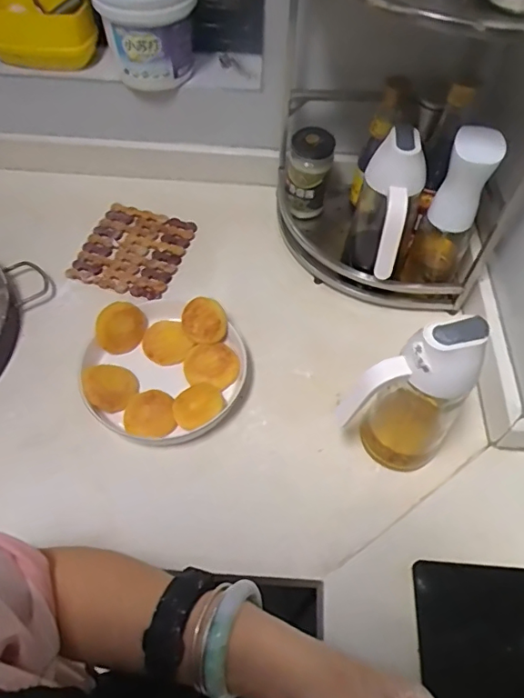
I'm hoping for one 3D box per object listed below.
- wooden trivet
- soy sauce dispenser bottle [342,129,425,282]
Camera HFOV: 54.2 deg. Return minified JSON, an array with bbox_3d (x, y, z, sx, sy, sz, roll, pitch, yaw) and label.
[{"bbox_3d":[-0.180,-0.141,0.726,0.135,0.012,0.147,17,59,6],"label":"wooden trivet"},{"bbox_3d":[0.141,-0.143,0.619,0.073,0.206,0.106,13,57,6],"label":"soy sauce dispenser bottle"}]

